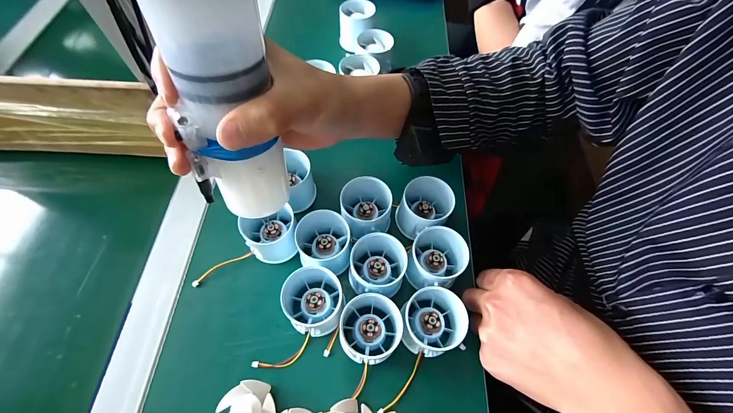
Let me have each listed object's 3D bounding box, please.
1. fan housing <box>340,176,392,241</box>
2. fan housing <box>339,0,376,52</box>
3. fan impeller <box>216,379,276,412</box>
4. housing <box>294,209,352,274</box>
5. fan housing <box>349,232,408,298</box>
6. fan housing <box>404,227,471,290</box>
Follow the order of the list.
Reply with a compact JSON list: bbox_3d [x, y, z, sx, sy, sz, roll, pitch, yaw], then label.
[{"bbox_3d":[0.001,0.002,0.334,0.054,0.049,0.045,-6,62,-5],"label":"fan housing"},{"bbox_3d":[-0.016,-0.268,0.478,0.049,0.054,0.054,8,62,3],"label":"fan housing"},{"bbox_3d":[-0.100,0.167,0.263,0.043,0.019,0.040,-33,67,-17],"label":"fan impeller"},{"bbox_3d":[-0.045,0.034,0.318,0.058,0.048,0.056,3,62,0],"label":"housing"},{"bbox_3d":[0.009,0.056,0.307,0.052,0.048,0.052,1,62,-1],"label":"fan housing"},{"bbox_3d":[0.068,0.048,0.313,0.054,0.046,0.047,4,62,1],"label":"fan housing"}]

